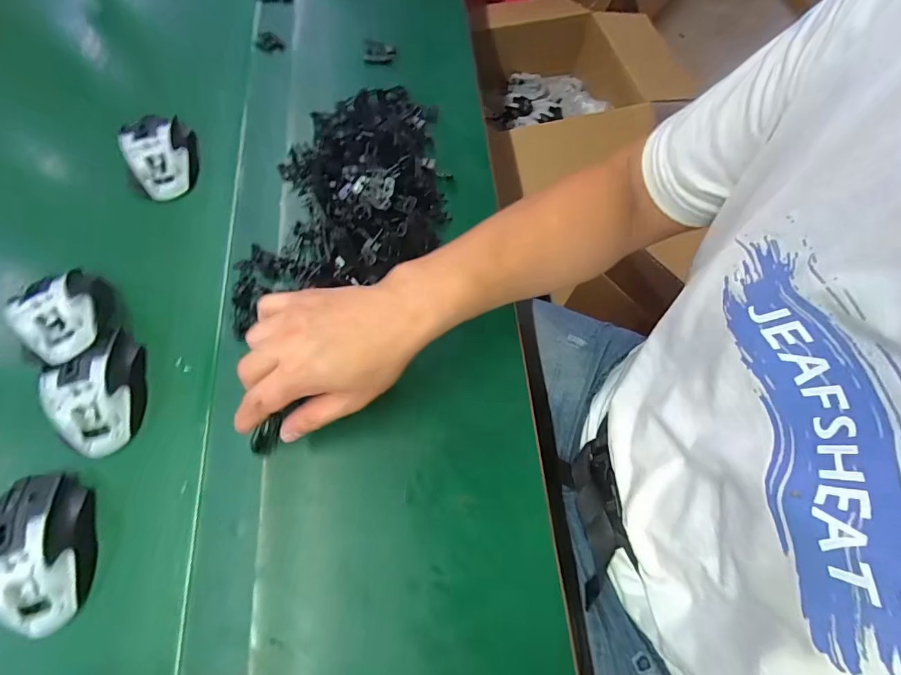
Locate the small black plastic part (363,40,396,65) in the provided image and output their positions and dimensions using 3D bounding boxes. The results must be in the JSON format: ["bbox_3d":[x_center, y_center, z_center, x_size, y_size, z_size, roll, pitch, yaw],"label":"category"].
[{"bbox_3d":[-0.097,-0.389,0.583,0.043,0.022,0.022,-4,67,-5],"label":"small black plastic part"}]

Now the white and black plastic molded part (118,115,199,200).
[{"bbox_3d":[-0.320,-0.203,0.477,0.070,0.039,0.082,-23,70,-12],"label":"white and black plastic molded part"}]

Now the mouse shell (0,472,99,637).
[{"bbox_3d":[-0.321,0.164,0.331,0.063,0.038,0.114,-26,71,-13],"label":"mouse shell"}]

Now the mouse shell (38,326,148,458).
[{"bbox_3d":[-0.315,0.046,0.378,0.065,0.034,0.110,-14,68,-9],"label":"mouse shell"}]

